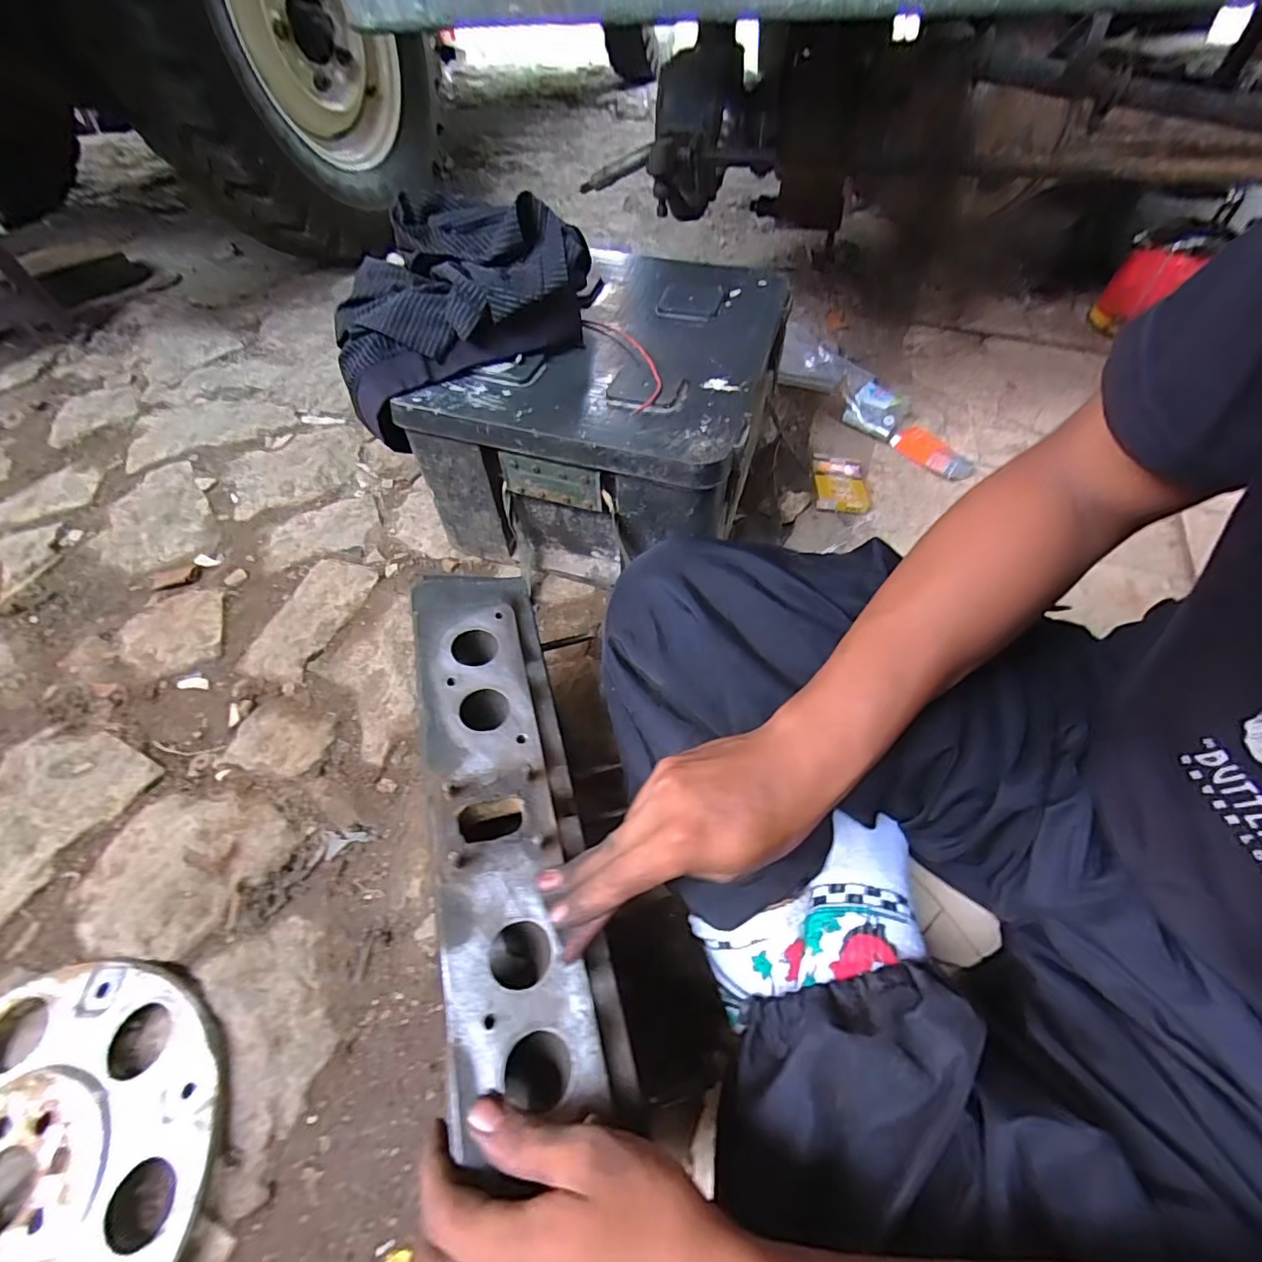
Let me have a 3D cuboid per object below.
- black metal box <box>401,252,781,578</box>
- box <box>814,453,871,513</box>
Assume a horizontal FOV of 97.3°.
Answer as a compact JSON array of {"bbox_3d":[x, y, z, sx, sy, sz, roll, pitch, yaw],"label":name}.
[{"bbox_3d":[-0.019,-0.261,0.709,0.349,0.239,0.354,13,57,11],"label":"black metal box"},{"bbox_3d":[0.294,-0.209,0.780,0.074,0.025,0.099,4,55,5],"label":"box"}]

